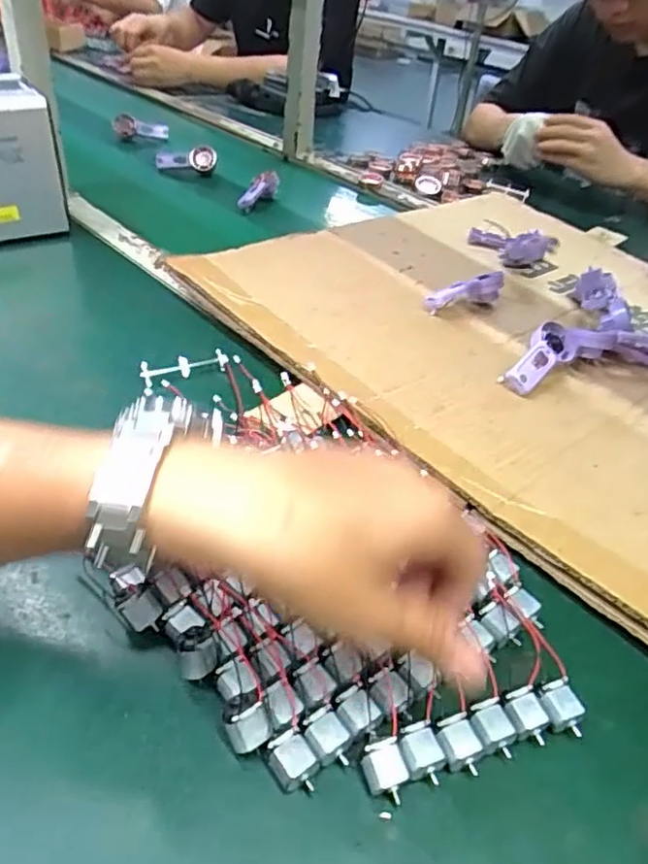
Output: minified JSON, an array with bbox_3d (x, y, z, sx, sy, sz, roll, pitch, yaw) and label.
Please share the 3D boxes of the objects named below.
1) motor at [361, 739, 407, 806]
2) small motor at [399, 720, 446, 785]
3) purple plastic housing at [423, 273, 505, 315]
[{"bbox_3d":[0.028,0.159,0.296,0.019,0.014,0.023,-12,43,-18],"label":"motor"},{"bbox_3d":[0.046,0.153,0.302,0.019,0.012,0.024,-9,42,-15],"label":"small motor"},{"bbox_3d":[0.139,-0.137,0.635,0.083,0.034,0.015,-9,41,-19],"label":"purple plastic housing"}]

